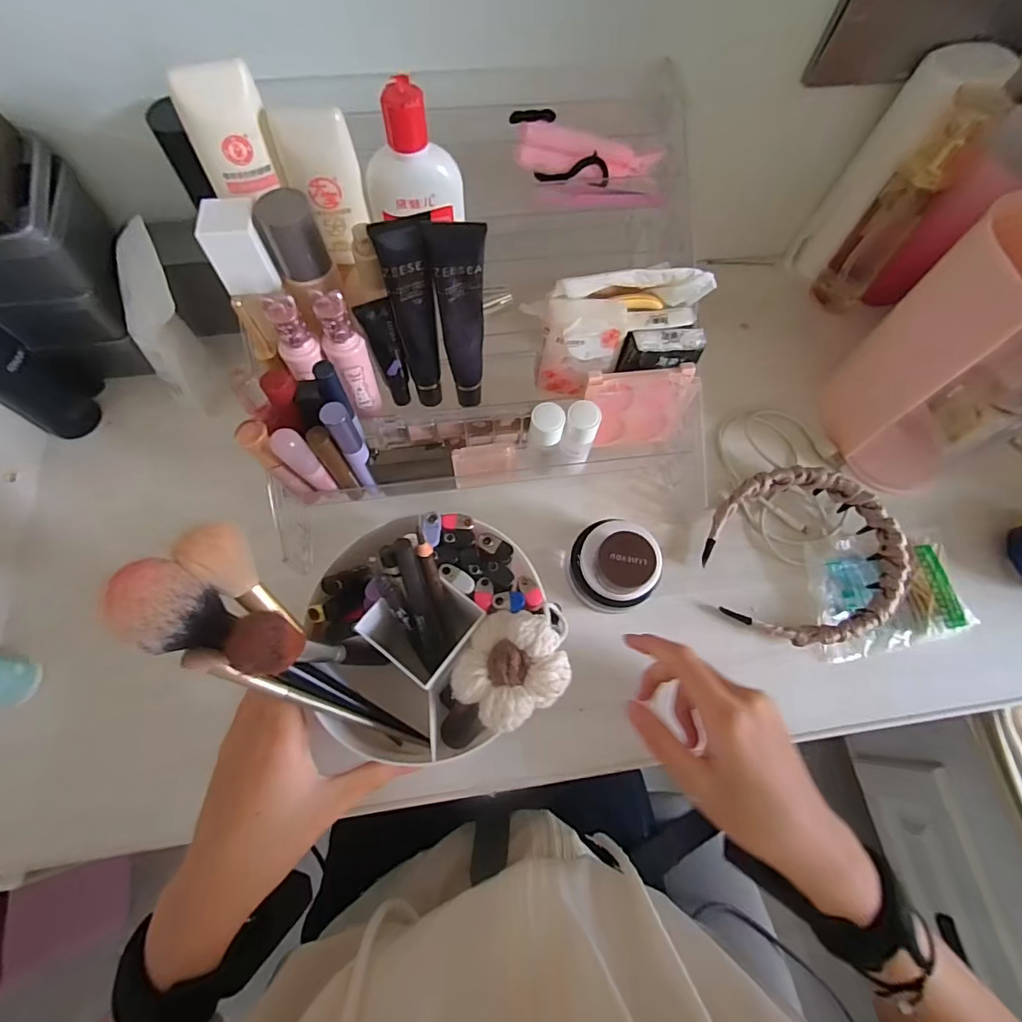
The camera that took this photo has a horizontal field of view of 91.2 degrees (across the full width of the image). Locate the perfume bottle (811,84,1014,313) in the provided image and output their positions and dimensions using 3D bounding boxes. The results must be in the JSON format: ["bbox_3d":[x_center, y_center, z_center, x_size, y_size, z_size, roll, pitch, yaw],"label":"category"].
[{"bbox_3d":[0.334,-0.255,0.435,0.044,0.185,0.035,38,72,13],"label":"perfume bottle"}]

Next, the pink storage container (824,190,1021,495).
[{"bbox_3d":[0.336,-0.106,0.365,0.093,0.184,0.103,3,68,-1],"label":"pink storage container"}]

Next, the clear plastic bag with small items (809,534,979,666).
[{"bbox_3d":[0.294,0.063,0.391,0.112,0.028,0.094,-4,68,-3],"label":"clear plastic bag with small items"}]

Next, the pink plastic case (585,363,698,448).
[{"bbox_3d":[0.089,-0.075,0.373,0.074,0.078,0.016,-6,68,-4],"label":"pink plastic case"}]

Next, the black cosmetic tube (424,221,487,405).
[{"bbox_3d":[-0.031,-0.116,0.321,0.029,0.142,0.014,-8,68,-5],"label":"black cosmetic tube"}]

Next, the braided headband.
[{"bbox_3d":[0.225,0.034,0.388,0.138,0.036,0.136,1,68,-2],"label":"braided headband"}]

